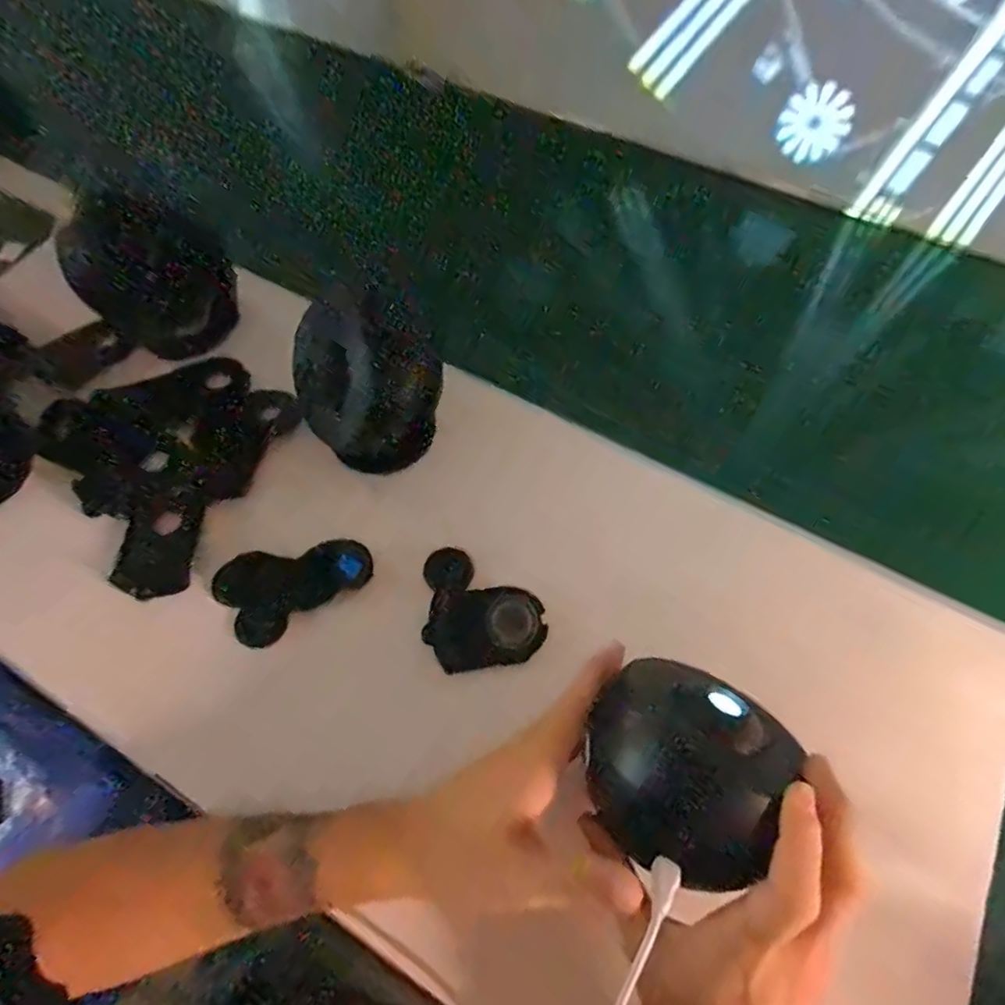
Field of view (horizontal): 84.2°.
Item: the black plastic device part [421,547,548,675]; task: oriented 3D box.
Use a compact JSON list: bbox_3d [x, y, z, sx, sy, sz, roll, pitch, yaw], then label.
[{"bbox_3d":[-0.015,0.075,0.412,0.083,0.014,0.091,-9,64,-4],"label":"black plastic device part"}]

